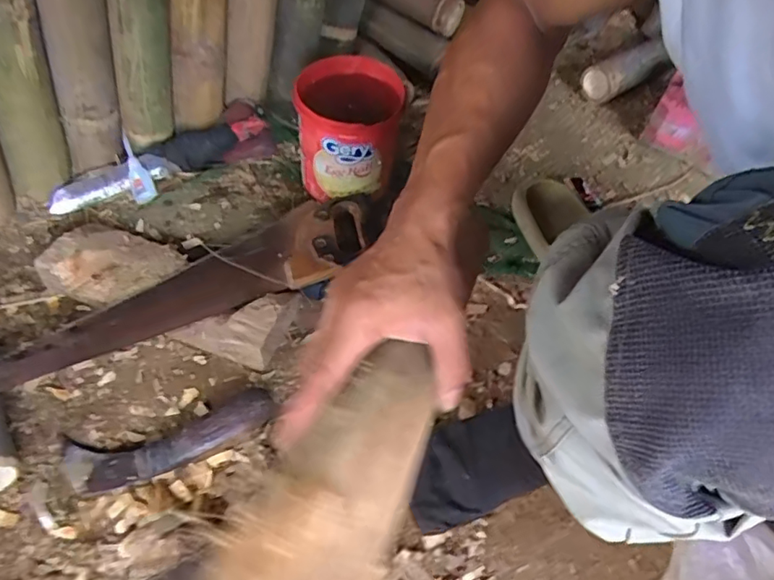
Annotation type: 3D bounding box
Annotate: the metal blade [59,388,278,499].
[{"bbox_3d":[-0.226,0.154,0.587,0.218,0.039,0.064,-13,56,-14],"label":"metal blade"}]

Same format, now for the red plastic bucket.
[{"bbox_3d":[-0.053,-0.217,0.775,0.129,0.150,0.128,2,54,-3],"label":"red plastic bucket"}]

